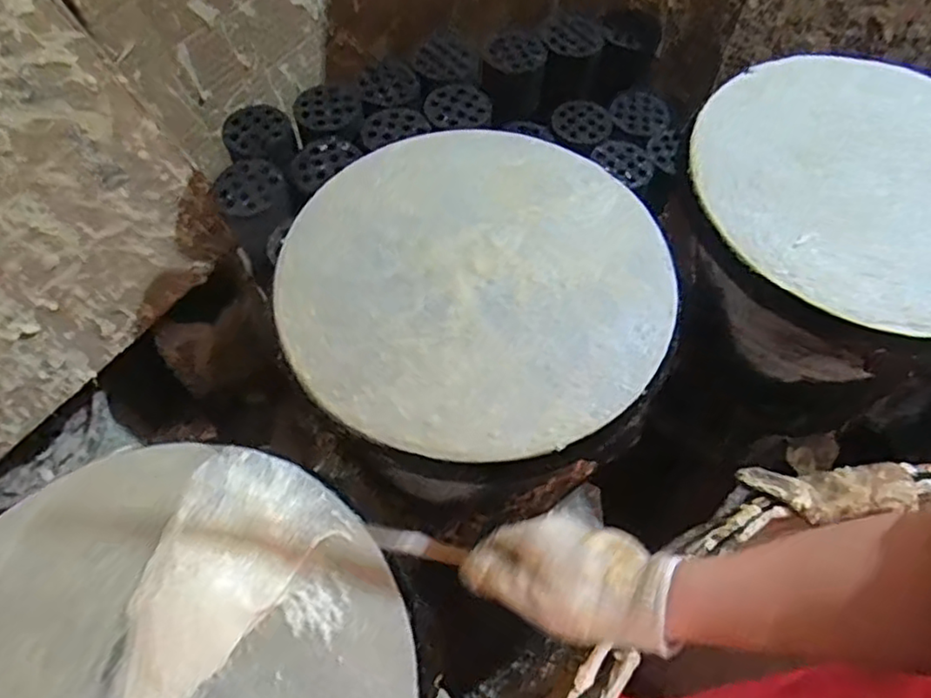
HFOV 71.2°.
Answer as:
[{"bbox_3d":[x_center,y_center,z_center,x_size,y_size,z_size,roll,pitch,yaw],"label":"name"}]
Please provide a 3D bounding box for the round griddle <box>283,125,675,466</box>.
[{"bbox_3d":[0.010,-0.075,0.637,0.368,0.024,0.365,1,62,-1],"label":"round griddle"}]

